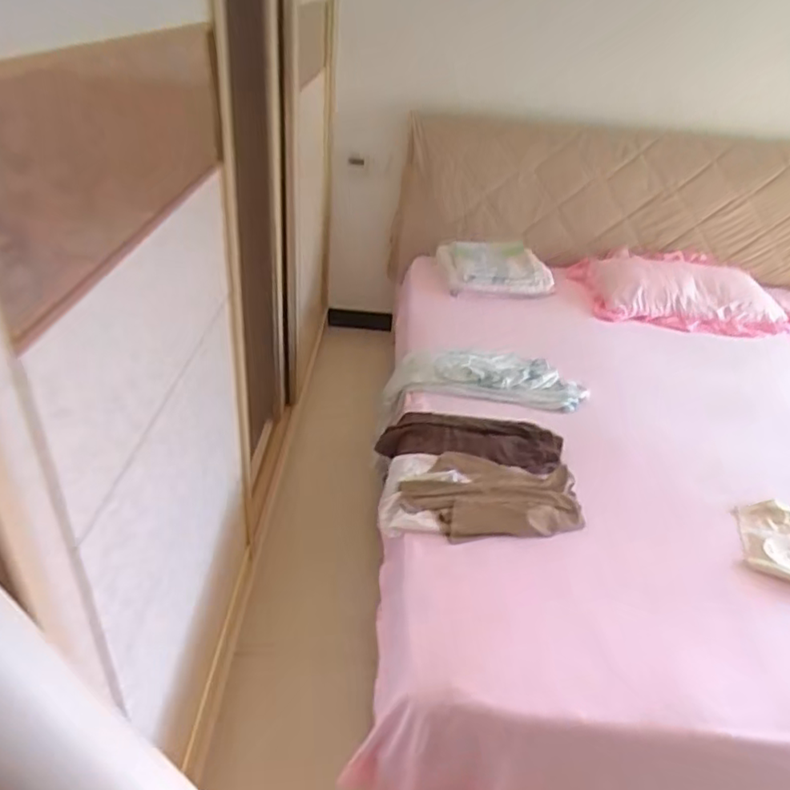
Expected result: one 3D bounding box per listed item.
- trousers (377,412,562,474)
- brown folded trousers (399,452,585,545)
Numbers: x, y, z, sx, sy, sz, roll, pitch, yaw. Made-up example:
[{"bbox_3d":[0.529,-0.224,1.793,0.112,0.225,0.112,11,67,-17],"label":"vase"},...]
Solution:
[{"bbox_3d":[0.188,0.111,1.592,0.461,0.051,0.174,9,46,12],"label":"trousers"},{"bbox_3d":[0.218,0.219,1.397,0.386,0.034,0.249,0,37,-8],"label":"brown folded trousers"}]

